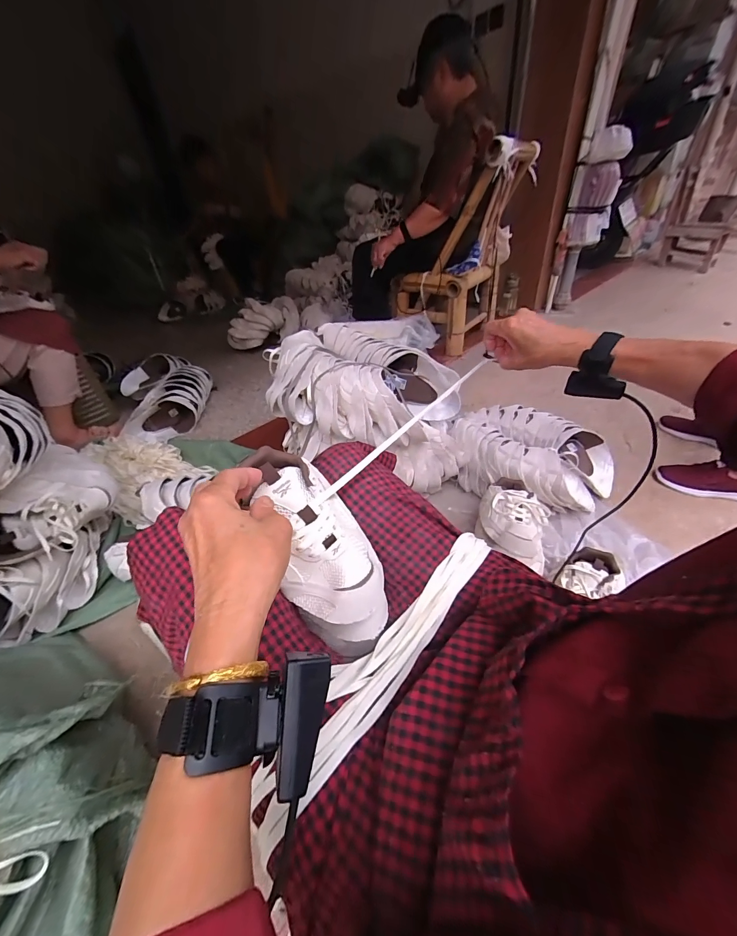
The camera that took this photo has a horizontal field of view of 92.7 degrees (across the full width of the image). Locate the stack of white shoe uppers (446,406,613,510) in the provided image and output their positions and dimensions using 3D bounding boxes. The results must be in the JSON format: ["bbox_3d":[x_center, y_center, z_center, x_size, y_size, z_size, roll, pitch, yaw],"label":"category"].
[{"bbox_3d":[0.439,-0.022,0.971,0.416,0.161,0.316,17,44,26],"label":"stack of white shoe uppers"}]

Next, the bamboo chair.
[{"bbox_3d":[0.401,-0.904,1.511,0.401,0.663,0.473,21,46,30],"label":"bamboo chair"}]

